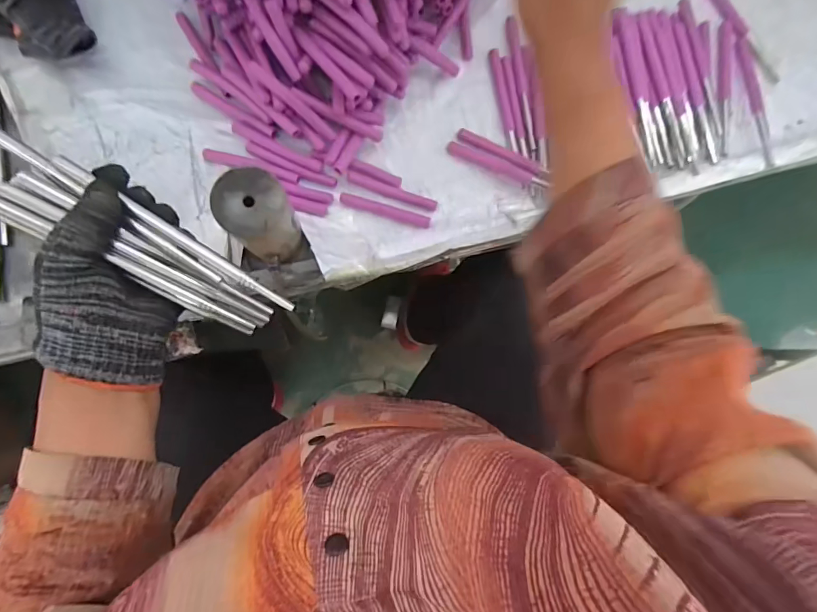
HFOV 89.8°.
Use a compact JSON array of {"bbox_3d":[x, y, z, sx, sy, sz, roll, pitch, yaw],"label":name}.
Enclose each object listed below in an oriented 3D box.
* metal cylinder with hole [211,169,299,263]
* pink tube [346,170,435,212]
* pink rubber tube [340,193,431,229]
[{"bbox_3d":[-0.141,-0.082,0.401,0.058,0.120,0.056,1,84,-6],"label":"metal cylinder with hole"},{"bbox_3d":[-0.018,-0.133,0.475,0.107,0.008,0.013,19,83,-4],"label":"pink tube"},{"bbox_3d":[-0.026,-0.111,0.477,0.105,0.009,0.014,16,83,-4],"label":"pink rubber tube"}]

